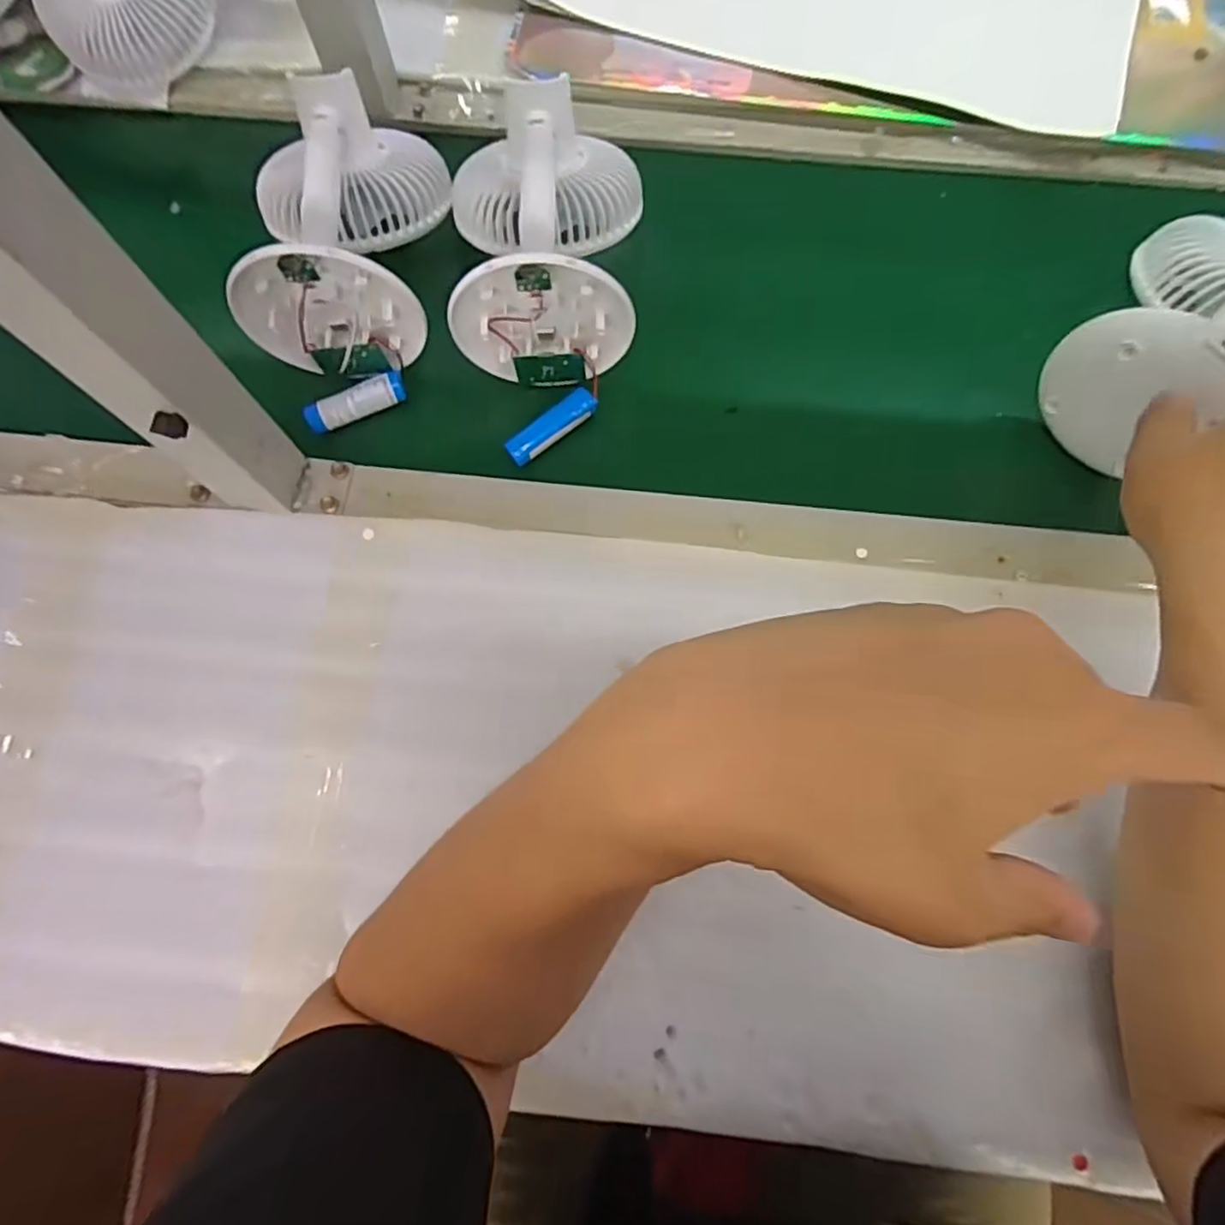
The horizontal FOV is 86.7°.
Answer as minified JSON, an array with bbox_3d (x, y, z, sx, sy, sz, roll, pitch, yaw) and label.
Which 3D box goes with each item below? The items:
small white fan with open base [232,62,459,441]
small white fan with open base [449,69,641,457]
[{"bbox_3d":[-0.170,-0.237,0.415,0.119,0.097,0.191,-7,74,-2],"label":"small white fan with open base"},{"bbox_3d":[-0.043,-0.220,0.411,0.126,0.089,0.210,-2,74,0],"label":"small white fan with open base"}]

